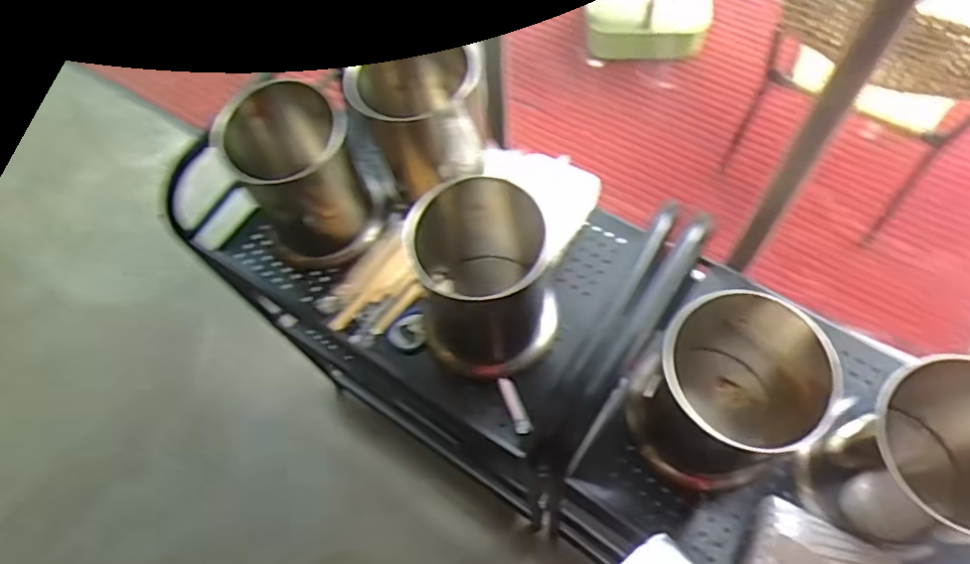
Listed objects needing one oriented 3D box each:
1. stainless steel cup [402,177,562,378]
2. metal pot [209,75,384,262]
[{"bbox_3d":[0.004,0.006,0.645,0.142,0.186,0.136,-1,69,2],"label":"stainless steel cup"},{"bbox_3d":[-0.211,-0.120,0.745,0.128,0.193,0.128,-1,69,2],"label":"metal pot"}]

